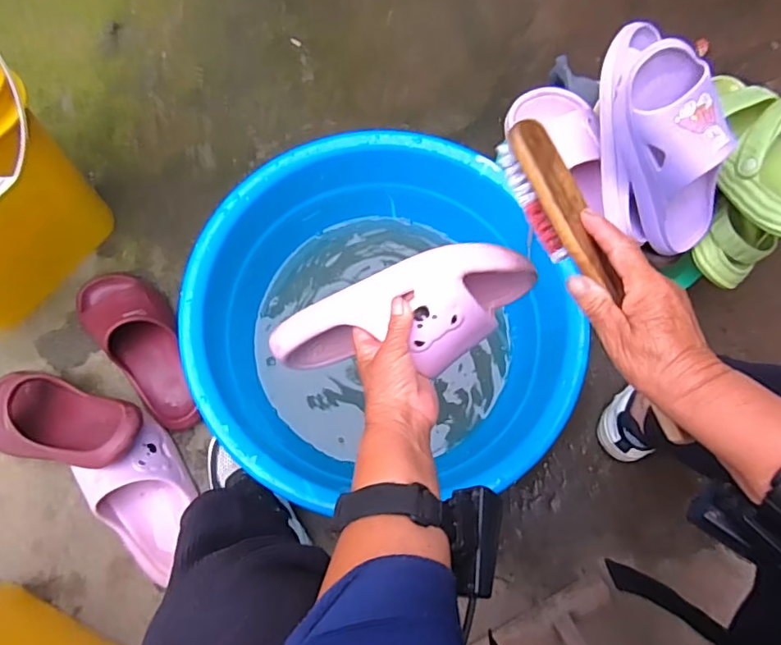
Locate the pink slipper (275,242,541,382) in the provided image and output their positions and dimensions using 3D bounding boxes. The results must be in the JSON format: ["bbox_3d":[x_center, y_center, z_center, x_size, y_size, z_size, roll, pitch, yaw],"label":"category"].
[{"bbox_3d":[0.013,0.005,0.477,0.232,0.099,0.084,-17,74,22],"label":"pink slipper"}]

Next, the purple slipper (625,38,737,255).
[{"bbox_3d":[0.319,-0.174,0.572,0.085,0.253,0.088,-46,45,-11],"label":"purple slipper"}]

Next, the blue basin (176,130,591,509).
[{"bbox_3d":[-0.017,-0.021,0.685,0.447,0.153,0.408,1,74,-3],"label":"blue basin"}]

